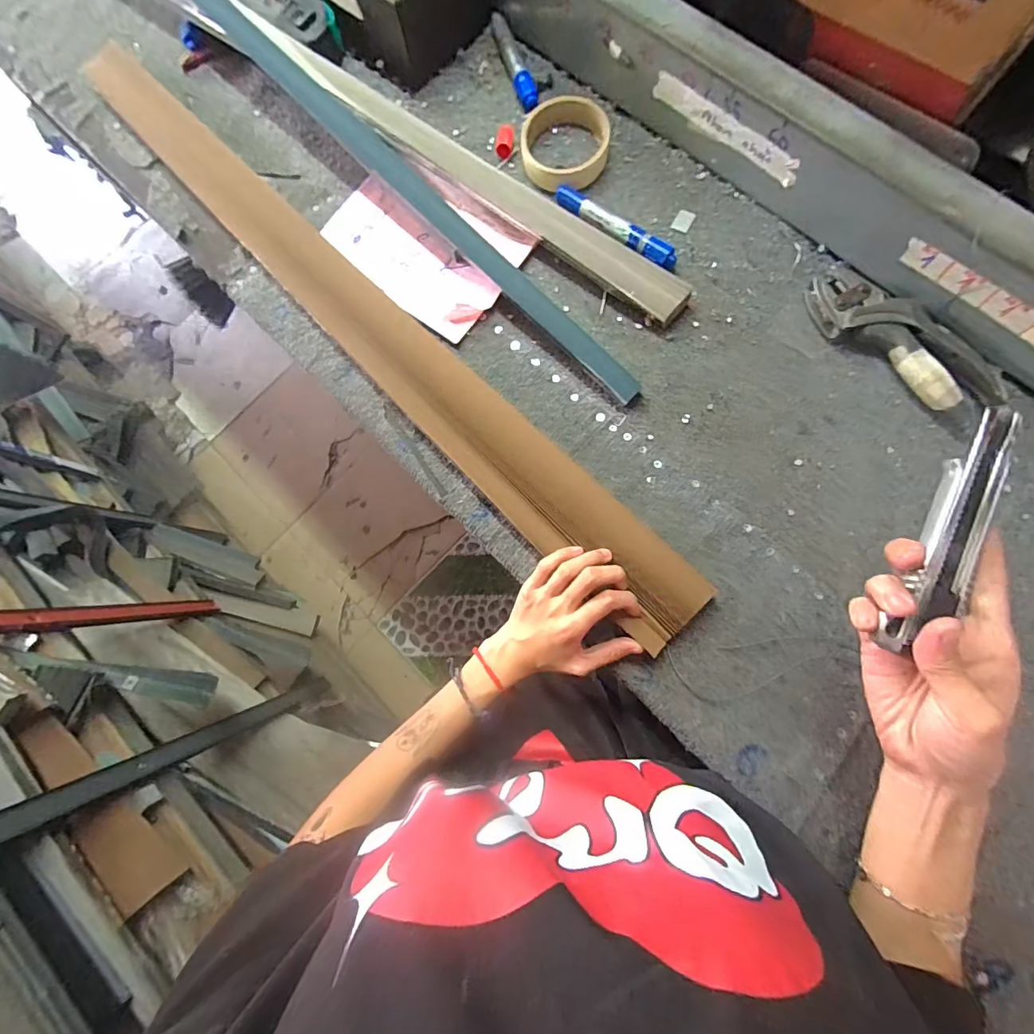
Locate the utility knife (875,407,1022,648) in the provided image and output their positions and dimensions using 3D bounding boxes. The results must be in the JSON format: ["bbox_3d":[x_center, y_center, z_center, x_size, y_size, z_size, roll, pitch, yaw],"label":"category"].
[{"bbox_3d":[0.245,0.005,0.259,0.029,0.011,0.143,24,87,9],"label":"utility knife"}]

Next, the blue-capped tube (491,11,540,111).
[{"bbox_3d":[-0.001,-0.472,0.483,0.022,0.015,0.119,-19,80,1],"label":"blue-capped tube"}]

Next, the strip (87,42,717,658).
[{"bbox_3d":[-0.141,-0.183,0.449,0.791,0.032,0.078,44,90,9],"label":"strip"}]

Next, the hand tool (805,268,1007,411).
[{"bbox_3d":[0.334,-0.153,0.402,0.066,0.028,0.180,-45,79,-2],"label":"hand tool"}]

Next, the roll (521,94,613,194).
[{"bbox_3d":[0.046,-0.365,0.457,0.084,0.024,0.075,16,82,7],"label":"roll"}]

